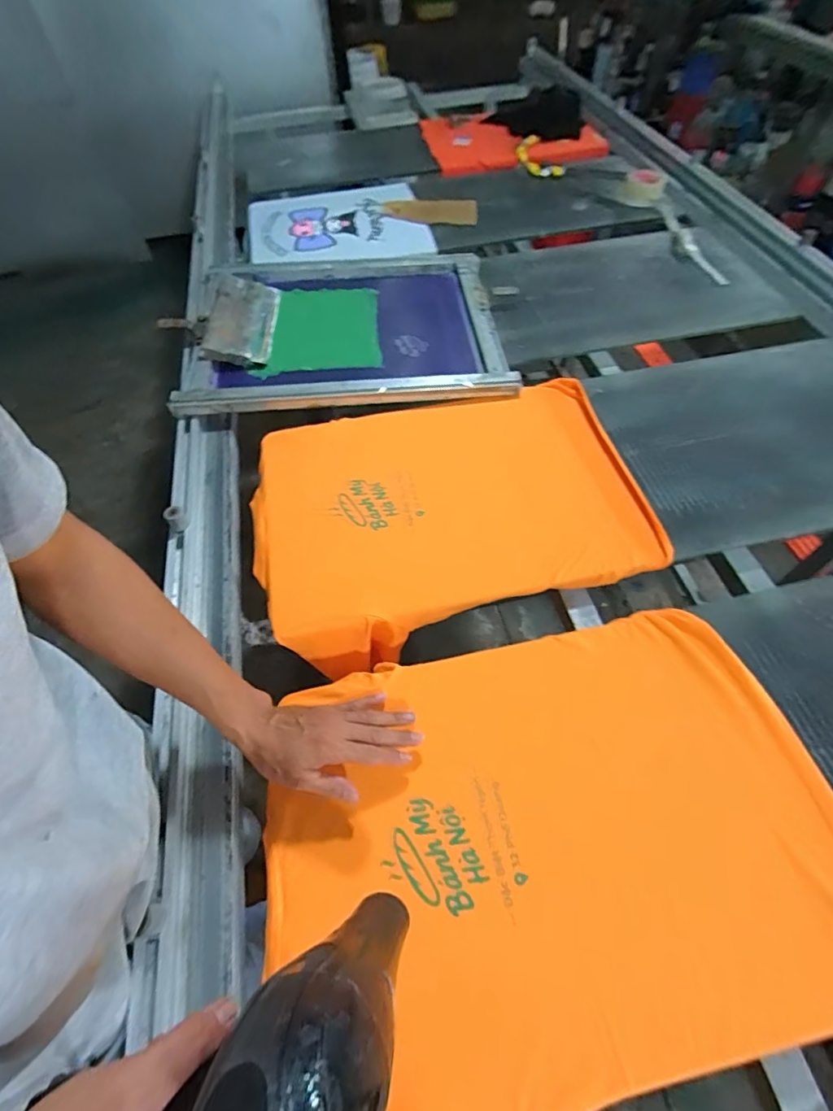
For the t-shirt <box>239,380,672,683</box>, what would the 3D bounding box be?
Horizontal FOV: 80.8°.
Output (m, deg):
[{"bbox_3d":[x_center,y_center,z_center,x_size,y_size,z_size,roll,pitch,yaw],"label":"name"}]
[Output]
[{"bbox_3d":[0.030,-0.083,0.783,0.568,0.095,0.446,-18,59,-8],"label":"t-shirt"}]

